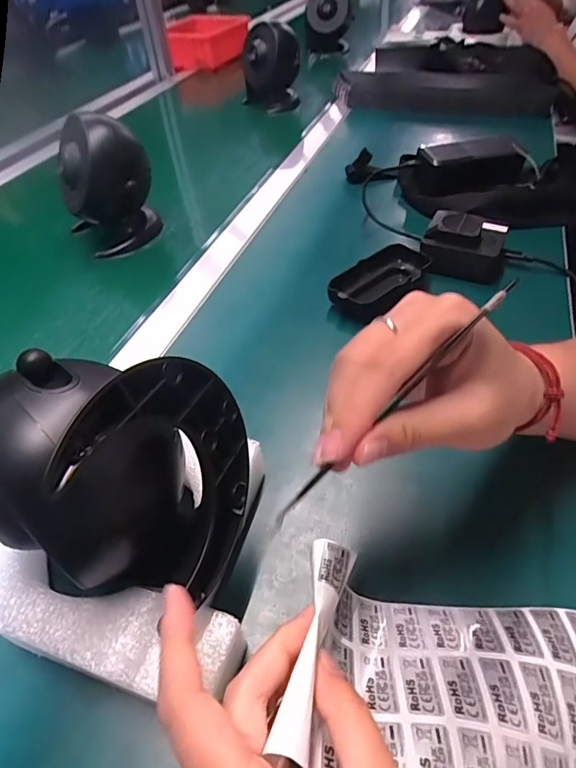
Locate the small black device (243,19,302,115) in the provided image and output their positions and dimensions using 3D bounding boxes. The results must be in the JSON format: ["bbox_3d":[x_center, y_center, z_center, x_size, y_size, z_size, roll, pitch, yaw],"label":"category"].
[{"bbox_3d":[-0.032,-0.587,0.857,0.102,0.133,0.087,-4,45,1],"label":"small black device"}]

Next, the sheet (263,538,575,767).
[{"bbox_3d":[0.094,0.139,0.210,0.179,0.073,0.099,5,46,9],"label":"sheet"}]

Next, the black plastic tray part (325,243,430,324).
[{"bbox_3d":[0.088,-0.100,0.458,0.117,0.030,0.049,-36,55,-27],"label":"black plastic tray part"}]

